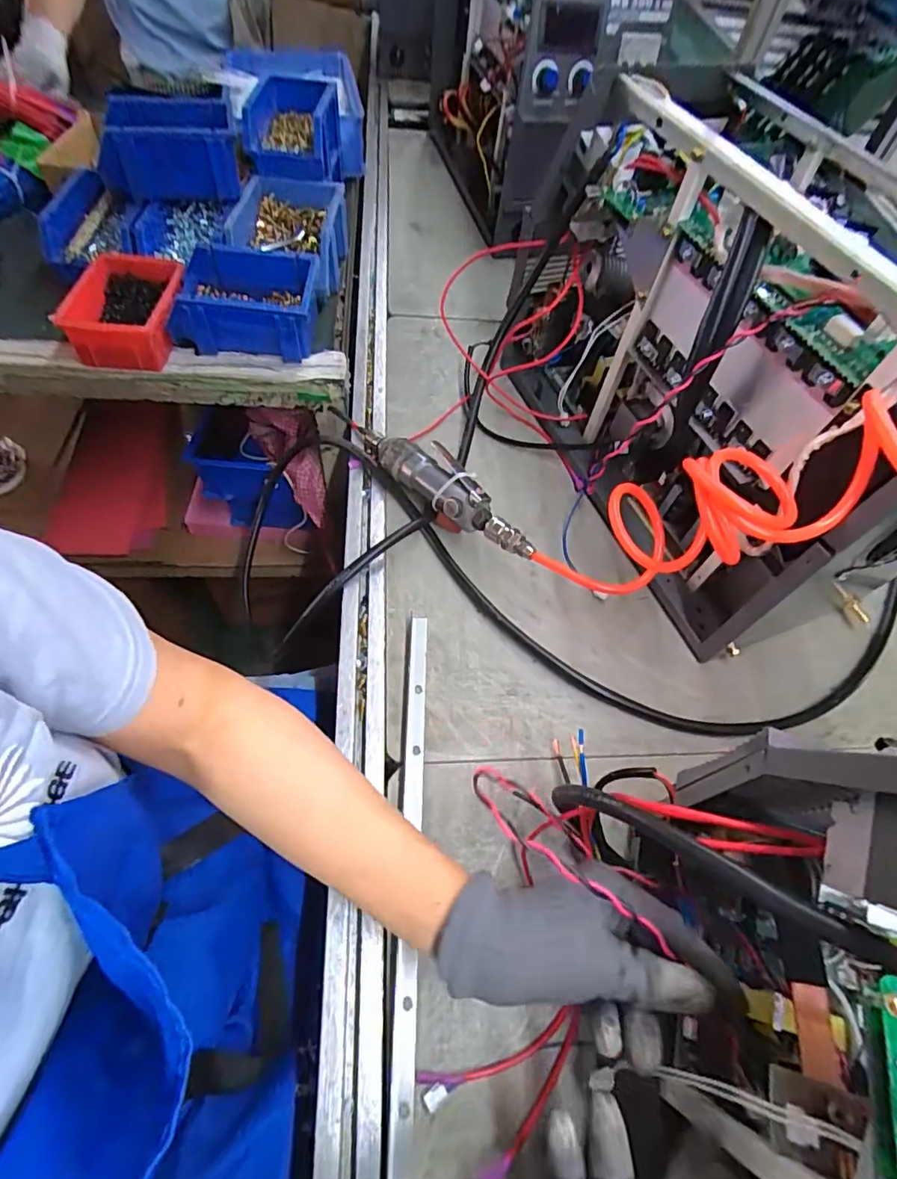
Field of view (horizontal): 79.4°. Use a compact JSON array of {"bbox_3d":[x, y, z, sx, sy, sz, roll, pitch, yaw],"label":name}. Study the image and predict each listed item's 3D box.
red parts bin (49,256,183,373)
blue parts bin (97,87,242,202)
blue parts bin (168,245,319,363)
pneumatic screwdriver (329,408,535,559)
[{"bbox_3d":[-0.362,-0.318,0.610,0.105,0.054,0.149,-2,60,-7],"label":"red parts bin"},{"bbox_3d":[-0.337,-0.539,0.661,0.157,0.076,0.105,-7,61,-8],"label":"blue parts bin"},{"bbox_3d":[-0.234,-0.328,0.625,0.157,0.071,0.103,3,59,-4],"label":"blue parts bin"},{"bbox_3d":[-0.030,-0.123,0.566,0.307,0.061,0.047,42,65,18],"label":"pneumatic screwdriver"}]

